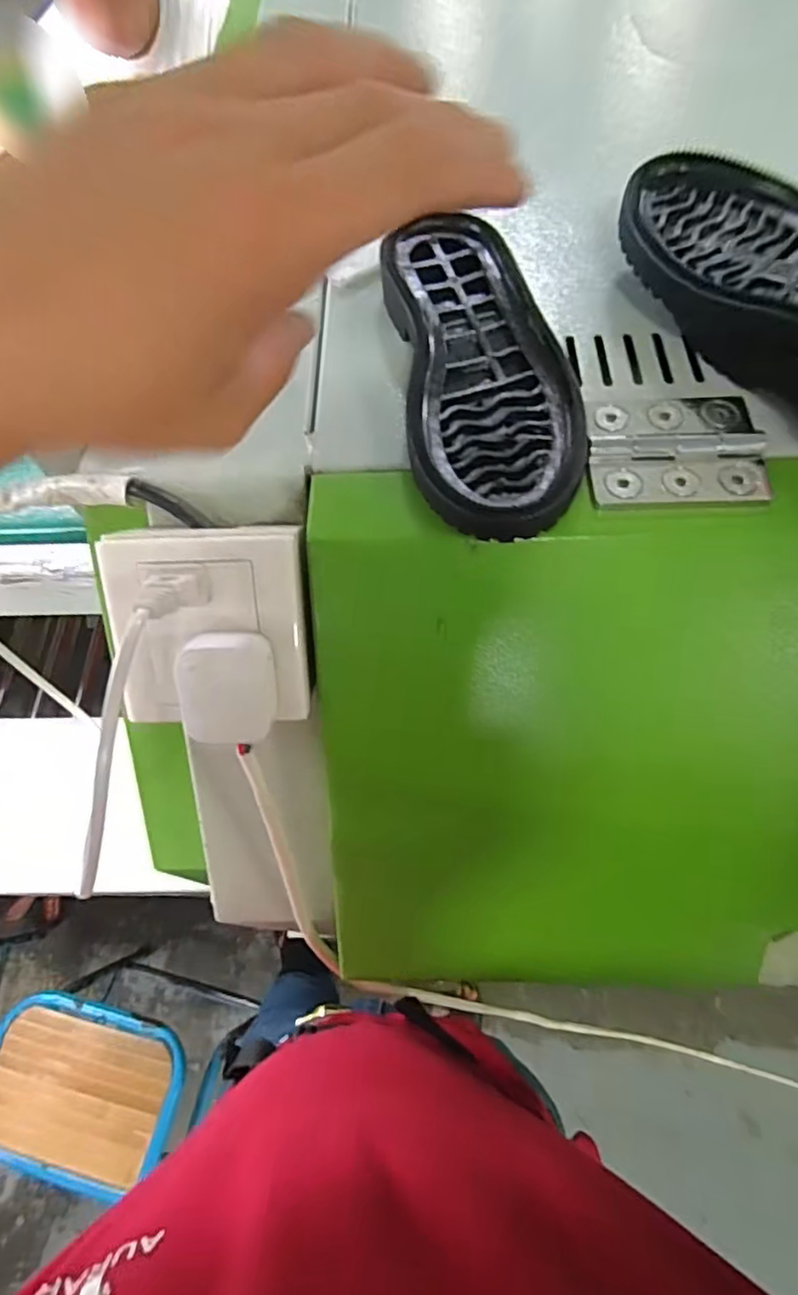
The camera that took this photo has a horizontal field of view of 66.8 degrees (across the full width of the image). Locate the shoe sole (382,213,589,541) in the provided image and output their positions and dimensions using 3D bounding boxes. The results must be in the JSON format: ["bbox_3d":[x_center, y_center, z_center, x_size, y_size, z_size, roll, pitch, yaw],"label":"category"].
[{"bbox_3d":[0.039,-0.138,0.293,0.078,0.023,0.191,-7,63,-1],"label":"shoe sole"}]

